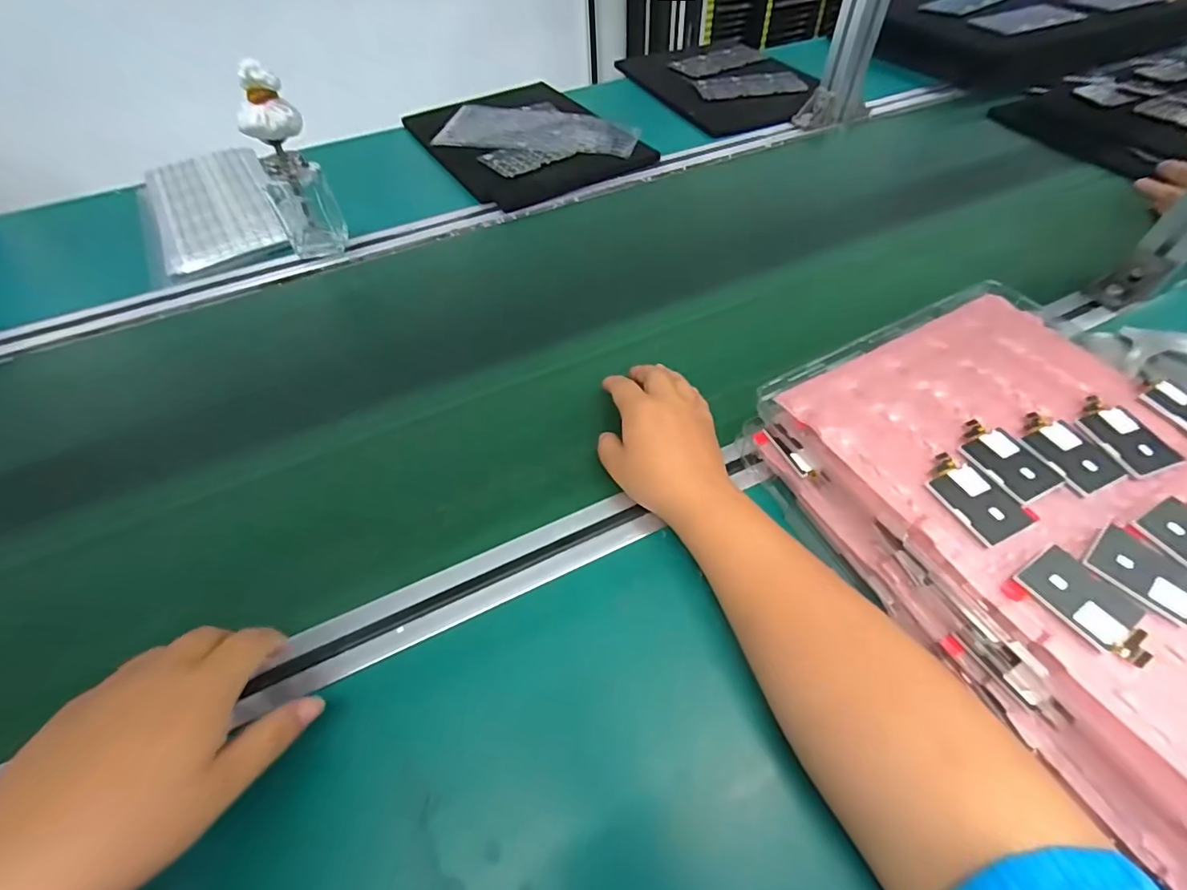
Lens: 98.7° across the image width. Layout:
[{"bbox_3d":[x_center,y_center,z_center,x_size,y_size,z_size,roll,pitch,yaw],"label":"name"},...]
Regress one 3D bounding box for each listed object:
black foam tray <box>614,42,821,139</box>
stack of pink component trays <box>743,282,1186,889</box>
[{"bbox_3d":[0.213,-0.586,0.826,0.240,0.023,0.347,-16,55,-10],"label":"black foam tray"},{"bbox_3d":[0.300,0.047,0.309,0.259,0.048,0.354,-27,58,-17],"label":"stack of pink component trays"}]

